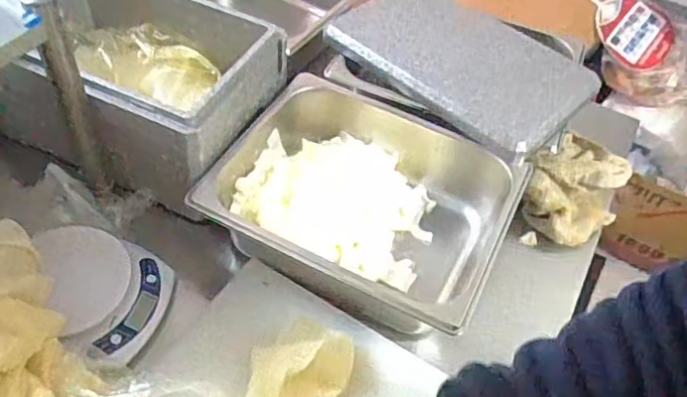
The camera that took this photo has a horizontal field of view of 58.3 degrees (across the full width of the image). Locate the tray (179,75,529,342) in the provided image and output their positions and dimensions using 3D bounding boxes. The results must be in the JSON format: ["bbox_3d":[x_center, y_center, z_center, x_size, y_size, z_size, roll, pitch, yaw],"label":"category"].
[{"bbox_3d":[0.020,0.010,0.757,0.333,0.104,0.272,23,51,14],"label":"tray"}]

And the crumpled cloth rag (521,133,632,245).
[{"bbox_3d":[0.321,-0.027,0.840,0.124,0.058,0.202,26,52,16],"label":"crumpled cloth rag"}]

